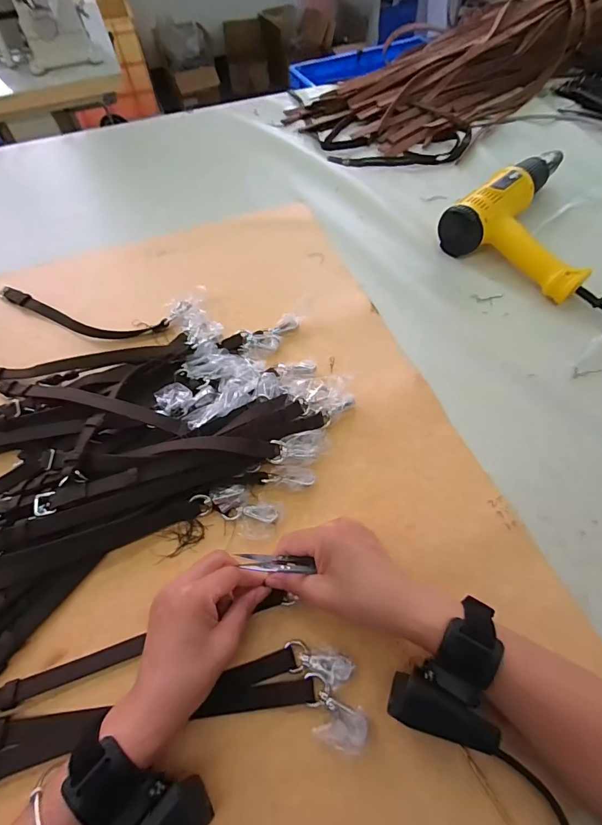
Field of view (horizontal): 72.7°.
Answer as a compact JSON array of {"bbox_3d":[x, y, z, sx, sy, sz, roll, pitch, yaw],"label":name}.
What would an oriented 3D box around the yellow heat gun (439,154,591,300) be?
[{"bbox_3d":[0.348,-0.295,0.591,0.200,0.061,0.271,33,65,23],"label":"yellow heat gun"}]

